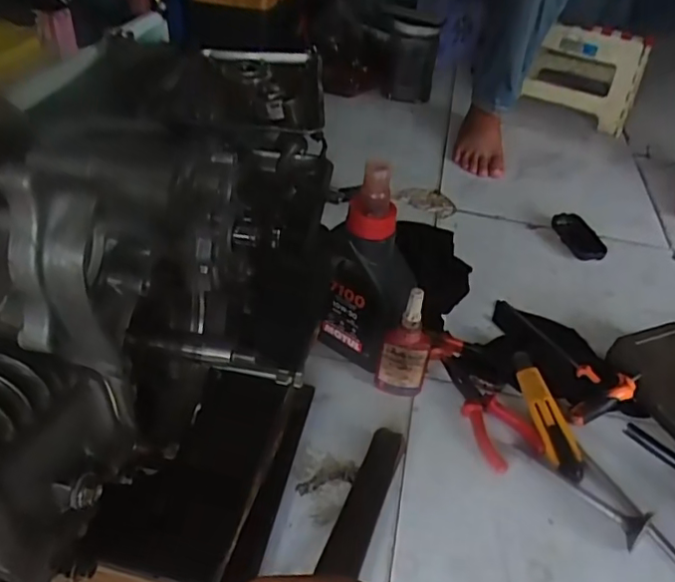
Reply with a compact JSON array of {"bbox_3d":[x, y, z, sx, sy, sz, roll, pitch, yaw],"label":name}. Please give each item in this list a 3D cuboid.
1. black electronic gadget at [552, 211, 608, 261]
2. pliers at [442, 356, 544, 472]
[{"bbox_3d":[0.392,-0.090,0.941,0.052,0.025,0.102,-7,41,-14],"label":"black electronic gadget"},{"bbox_3d":[0.172,0.130,0.656,0.063,0.020,0.145,-7,41,-13],"label":"pliers"}]

